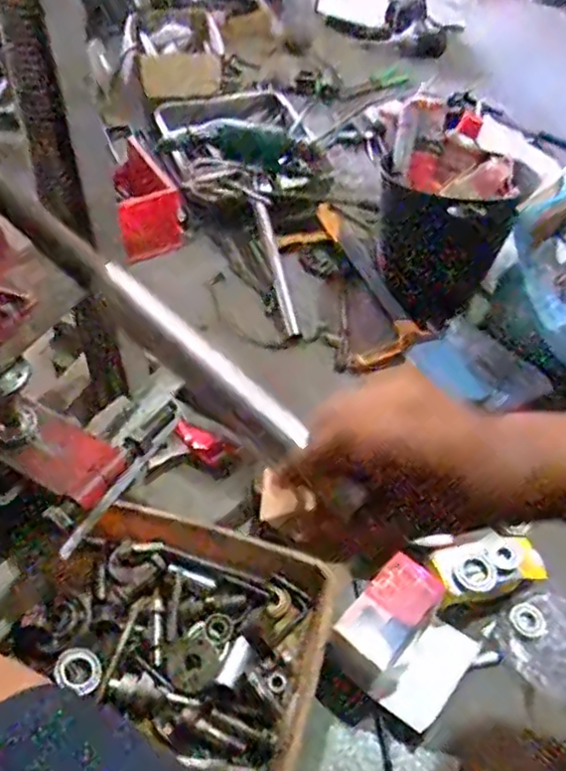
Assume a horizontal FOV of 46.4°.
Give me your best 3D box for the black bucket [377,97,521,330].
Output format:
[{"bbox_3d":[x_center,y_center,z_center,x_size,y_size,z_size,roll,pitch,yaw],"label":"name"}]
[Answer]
[{"bbox_3d":[0.244,-0.253,1.034,0.200,0.255,0.229,11,49,6],"label":"black bucket"}]

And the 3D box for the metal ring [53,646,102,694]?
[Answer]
[{"bbox_3d":[-0.212,0.294,0.688,0.047,0.015,0.043,2,48,-2],"label":"metal ring"}]

